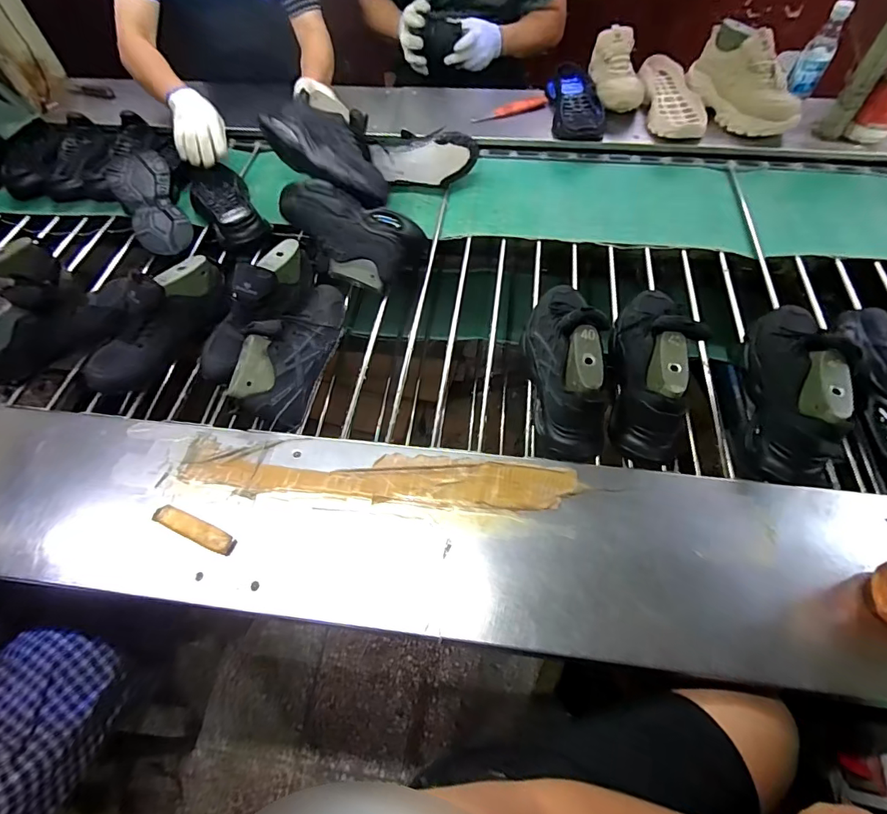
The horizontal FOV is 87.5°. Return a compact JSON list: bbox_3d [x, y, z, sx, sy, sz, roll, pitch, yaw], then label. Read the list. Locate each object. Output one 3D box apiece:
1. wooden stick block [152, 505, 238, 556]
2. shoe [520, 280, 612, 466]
[{"bbox_3d":[-0.317,0.153,0.586,0.118,0.012,0.023,20,62,15],"label":"wooden stick block"},{"bbox_3d":[0.181,-0.080,0.690,0.089,0.139,0.291,-2,59,2],"label":"shoe"}]

